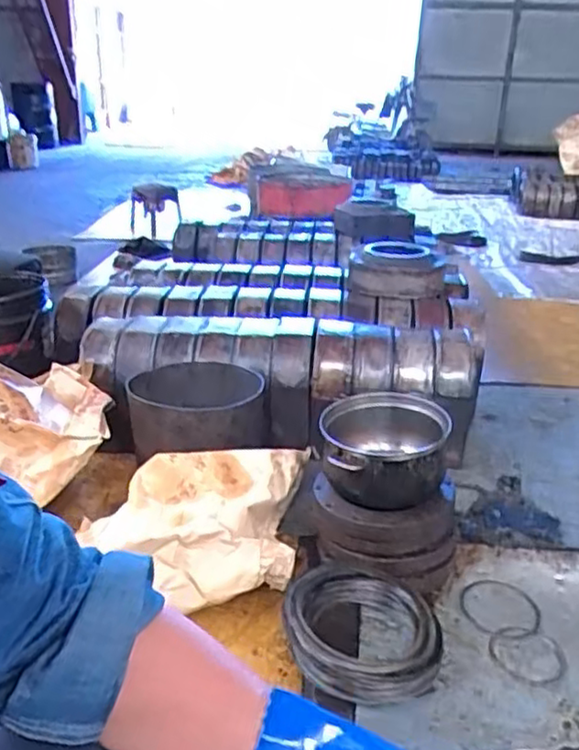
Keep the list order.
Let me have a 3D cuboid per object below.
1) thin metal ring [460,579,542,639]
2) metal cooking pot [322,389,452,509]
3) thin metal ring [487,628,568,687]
[{"bbox_3d":[0.332,0.369,1.072,0.122,0.006,0.121,0,23,0],"label":"thin metal ring"},{"bbox_3d":[0.159,0.126,1.168,0.209,0.105,0.222,5,24,9],"label":"metal cooking pot"},{"bbox_3d":[0.348,0.408,0.988,0.108,0.006,0.098,-2,28,1],"label":"thin metal ring"}]

